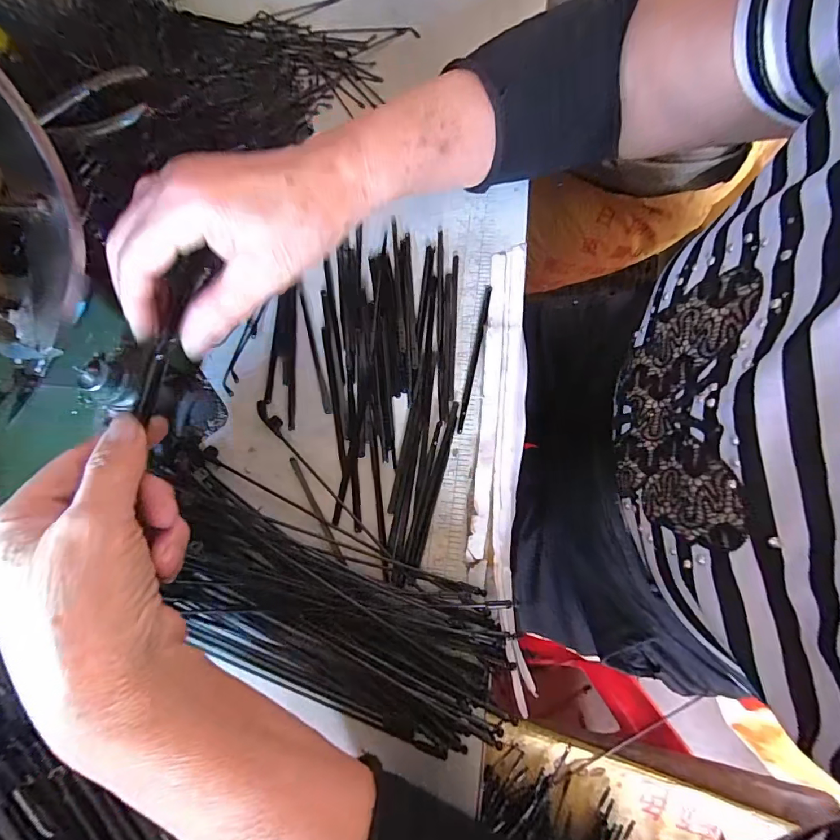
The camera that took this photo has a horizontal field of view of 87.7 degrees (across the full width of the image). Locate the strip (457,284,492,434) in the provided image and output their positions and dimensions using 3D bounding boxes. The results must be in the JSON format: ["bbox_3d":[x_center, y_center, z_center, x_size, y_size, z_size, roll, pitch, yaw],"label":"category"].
[{"bbox_3d":[0.035,-0.040,0.275,0.004,0.004,0.099,11,76,7],"label":"strip"}]

